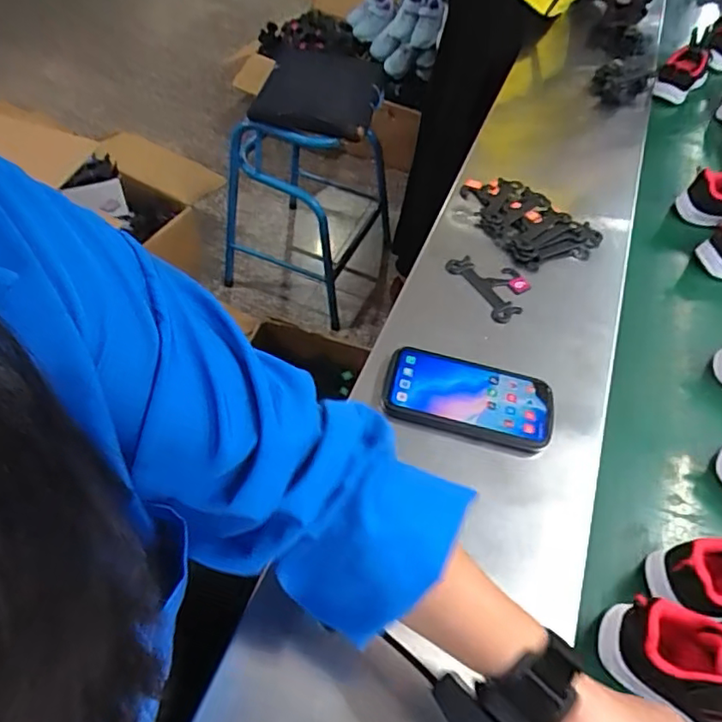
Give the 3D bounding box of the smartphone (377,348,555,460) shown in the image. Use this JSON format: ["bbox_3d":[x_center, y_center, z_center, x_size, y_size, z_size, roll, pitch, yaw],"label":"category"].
[{"bbox_3d":[0.106,0.038,0.567,0.163,0.018,0.088,13,53,5],"label":"smartphone"}]

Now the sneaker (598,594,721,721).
[{"bbox_3d":[0.263,0.240,0.427,0.169,0.078,0.072,30,56,17],"label":"sneaker"}]

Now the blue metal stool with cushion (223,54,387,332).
[{"bbox_3d":[-0.112,-0.500,1.535,0.389,0.543,0.526,18,53,8],"label":"blue metal stool with cushion"}]

